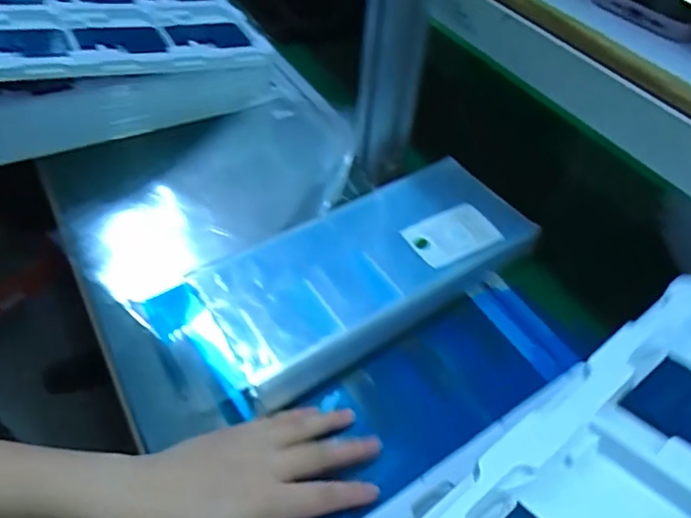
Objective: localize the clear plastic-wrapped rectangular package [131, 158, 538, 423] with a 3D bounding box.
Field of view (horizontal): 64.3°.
[{"bbox_3d":[0.003,0.005,0.477,0.333,0.037,0.147,-22,53,-25],"label":"clear plastic-wrapped rectangular package"}]

